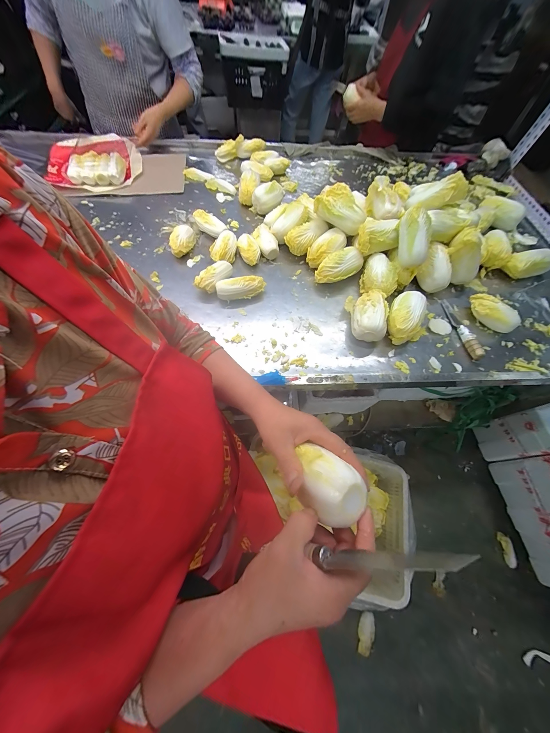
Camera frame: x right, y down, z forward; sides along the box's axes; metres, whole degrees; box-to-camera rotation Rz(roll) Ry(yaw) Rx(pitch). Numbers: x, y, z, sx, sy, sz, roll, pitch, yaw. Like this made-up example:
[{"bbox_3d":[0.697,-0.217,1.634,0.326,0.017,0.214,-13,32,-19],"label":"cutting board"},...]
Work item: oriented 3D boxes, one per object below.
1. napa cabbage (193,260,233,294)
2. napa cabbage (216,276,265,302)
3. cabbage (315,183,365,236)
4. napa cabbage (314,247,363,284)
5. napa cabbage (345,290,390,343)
[{"bbox_3d":[-0.156,-0.230,0.616,0.064,0.050,0.116,42,68,17],"label":"napa cabbage"},{"bbox_3d":[-0.086,-0.198,0.606,0.123,0.050,0.052,-10,64,-8],"label":"napa cabbage"},{"bbox_3d":[0.190,-0.447,0.673,0.147,0.071,0.103,27,64,11],"label":"cabbage"},{"bbox_3d":[0.175,-0.266,0.647,0.133,0.073,0.075,-28,67,-16],"label":"napa cabbage"},{"bbox_3d":[0.221,-0.128,0.581,0.088,0.062,0.137,7,62,0],"label":"napa cabbage"}]

